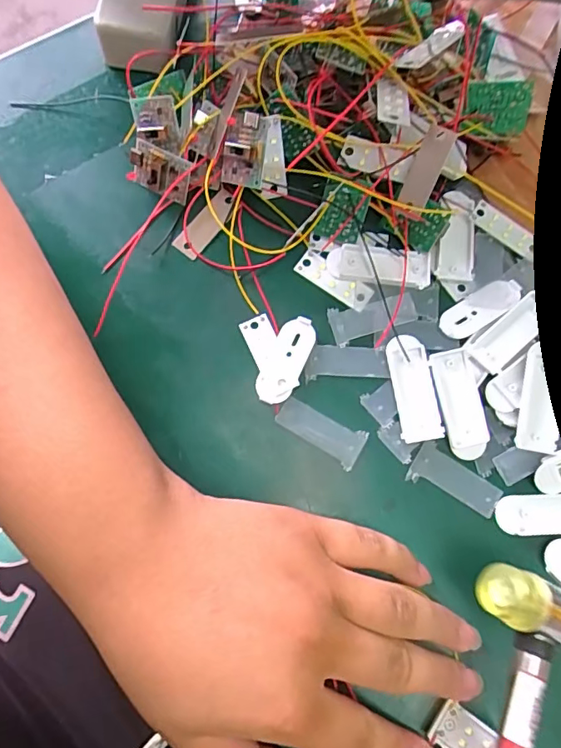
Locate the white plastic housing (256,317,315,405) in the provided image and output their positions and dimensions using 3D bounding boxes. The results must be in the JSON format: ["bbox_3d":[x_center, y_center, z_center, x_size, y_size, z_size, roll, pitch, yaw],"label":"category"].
[{"bbox_3d":[0.003,-0.007,0.284,0.020,0.004,0.049,25,78,4],"label":"white plastic housing"}]

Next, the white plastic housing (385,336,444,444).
[{"bbox_3d":[0.071,0.008,0.281,0.021,0.007,0.056,-8,77,-3],"label":"white plastic housing"}]

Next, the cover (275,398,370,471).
[{"bbox_3d":[0.022,0.030,0.277,0.047,0.004,0.020,30,78,5],"label":"cover"}]

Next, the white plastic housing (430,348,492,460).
[{"bbox_3d":[0.096,0.016,0.277,0.023,0.007,0.056,-14,78,-5],"label":"white plastic housing"}]

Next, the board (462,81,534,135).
[{"bbox_3d":[0.119,-0.146,0.287,0.036,0.026,0.004,2,33,0],"label":"board"}]

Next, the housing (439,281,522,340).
[{"bbox_3d":[0.113,-0.037,0.291,0.050,0.004,0.019,-30,80,-8],"label":"housing"}]

